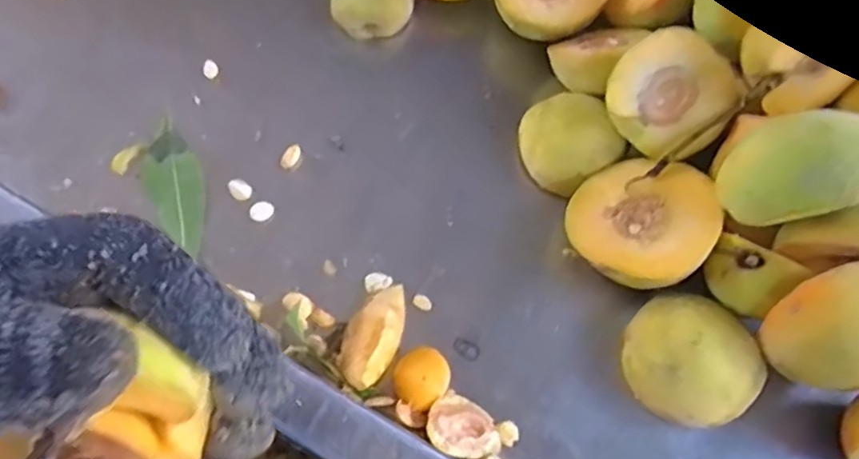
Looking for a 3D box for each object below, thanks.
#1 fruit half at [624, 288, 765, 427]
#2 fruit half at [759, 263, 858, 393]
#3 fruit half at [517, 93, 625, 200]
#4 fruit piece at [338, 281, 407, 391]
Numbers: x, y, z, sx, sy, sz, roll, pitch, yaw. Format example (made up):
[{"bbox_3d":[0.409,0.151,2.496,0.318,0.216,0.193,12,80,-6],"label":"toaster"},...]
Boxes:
[{"bbox_3d":[0.124,0.062,0.307,0.052,0.037,0.061,-27,70,-11],"label":"fruit half"},{"bbox_3d":[0.177,0.044,0.277,0.054,0.061,0.022,55,36,-5],"label":"fruit half"},{"bbox_3d":[0.074,-0.049,0.355,0.046,0.030,0.054,-33,72,-14],"label":"fruit half"},{"bbox_3d":[-0.028,0.052,0.319,0.027,0.021,0.053,25,69,9],"label":"fruit piece"}]

